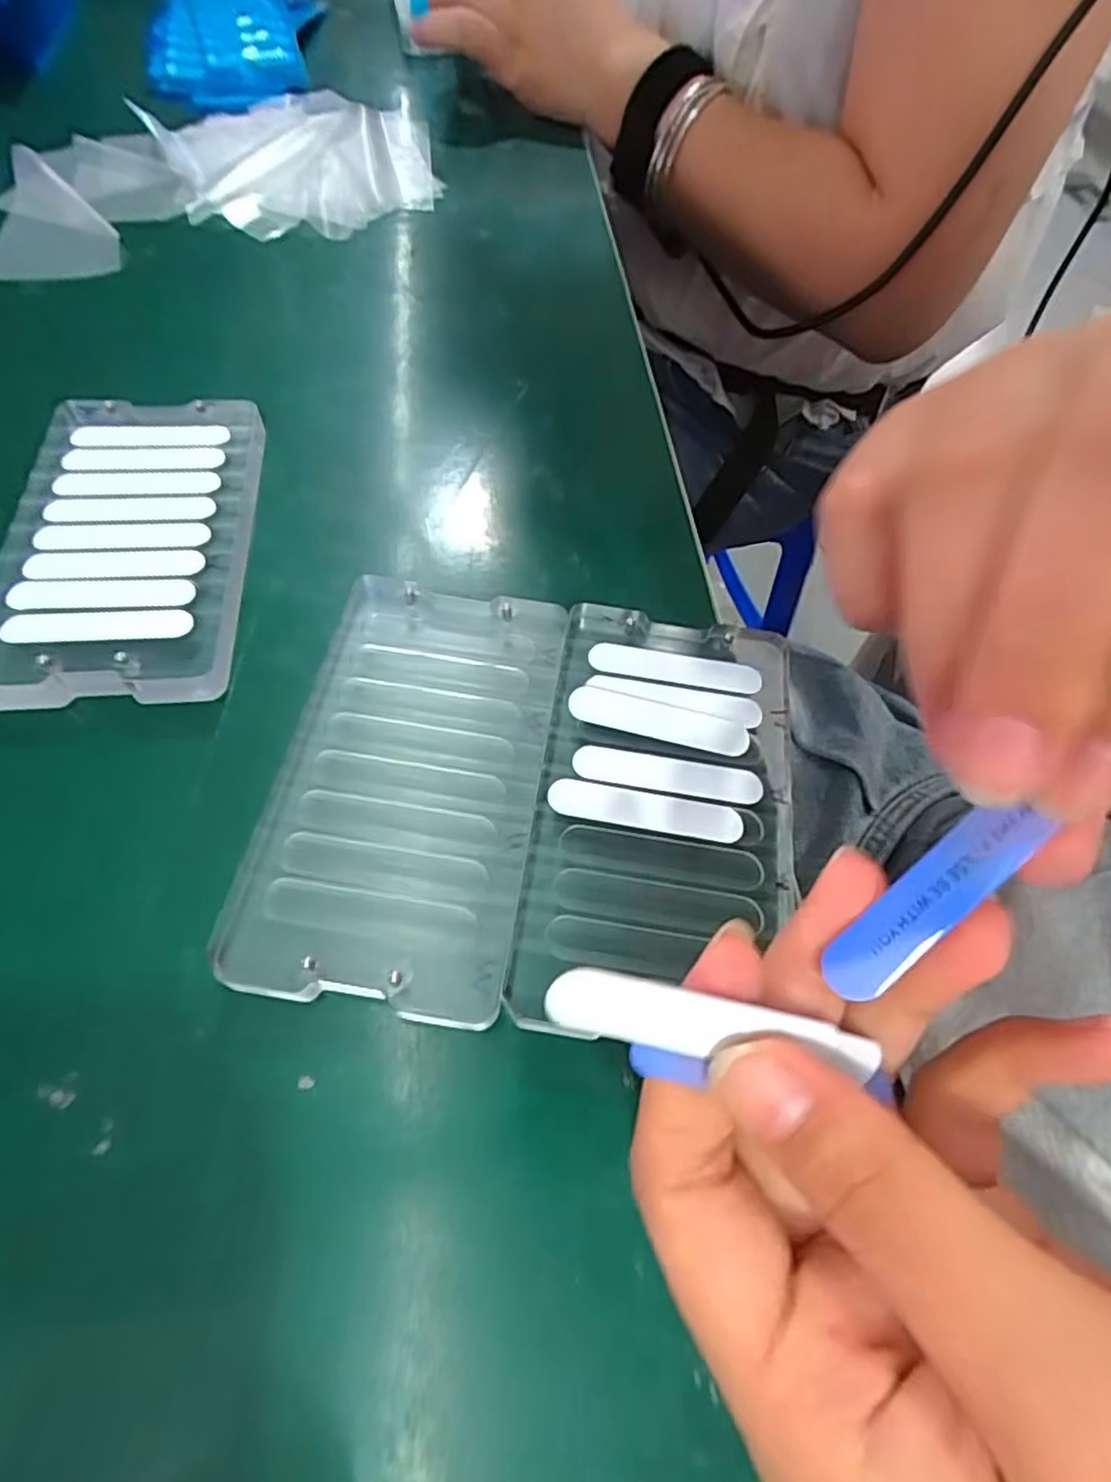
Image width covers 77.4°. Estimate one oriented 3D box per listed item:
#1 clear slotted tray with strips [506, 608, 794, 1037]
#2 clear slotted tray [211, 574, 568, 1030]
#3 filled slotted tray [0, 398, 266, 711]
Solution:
[{"bbox_3d":[0.030,0.017,0.191,0.066,0.012,0.121,9,61,2],"label":"clear slotted tray with strips"},{"bbox_3d":[-0.039,0.008,0.191,0.067,0.011,0.123,8,61,2],"label":"clear slotted tray"},{"bbox_3d":[-0.136,-0.065,0.225,0.070,0.015,0.121,-4,61,-5],"label":"filled slotted tray"}]

